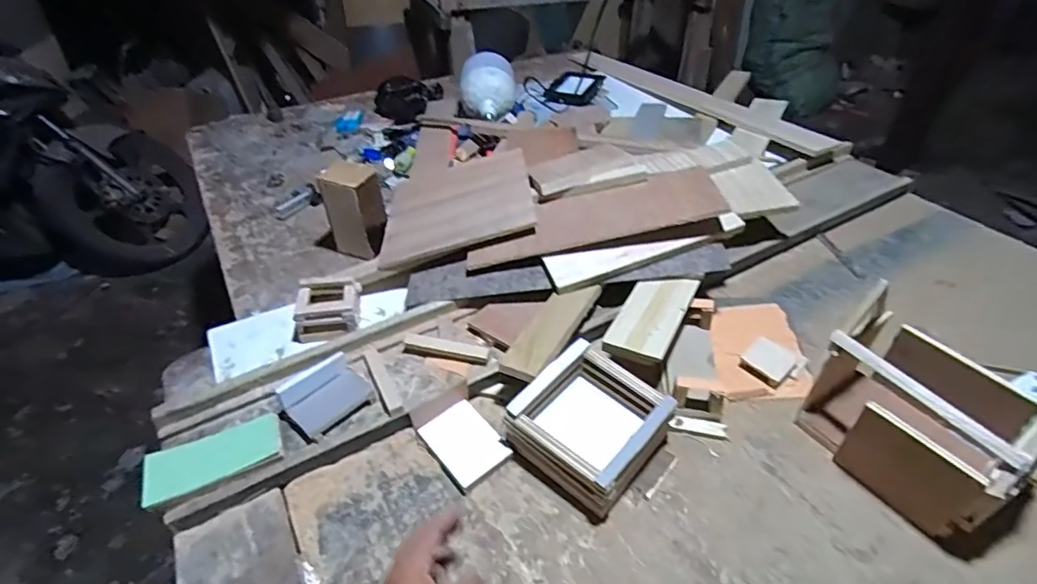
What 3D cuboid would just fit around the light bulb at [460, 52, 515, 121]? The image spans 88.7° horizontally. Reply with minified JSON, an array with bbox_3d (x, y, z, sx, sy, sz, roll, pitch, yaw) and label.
[{"bbox_3d":[-0.074,-0.495,1.283,0.130,0.115,0.161,-3,40,-3],"label":"light bulb"}]

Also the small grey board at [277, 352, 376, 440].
[{"bbox_3d":[-0.236,0.124,0.647,0.079,0.019,0.091,31,51,32],"label":"small grey board"}]

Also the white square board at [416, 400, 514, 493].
[{"bbox_3d":[-0.063,0.182,0.635,0.072,0.018,0.096,-29,48,-27],"label":"white square board"}]

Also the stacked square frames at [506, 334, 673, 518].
[{"bbox_3d":[0.085,0.152,0.620,0.142,0.082,0.145,29,50,31],"label":"stacked square frames"}]

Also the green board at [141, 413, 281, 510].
[{"bbox_3d":[-0.348,0.188,0.608,0.140,0.013,0.069,-22,45,-21],"label":"green board"}]

